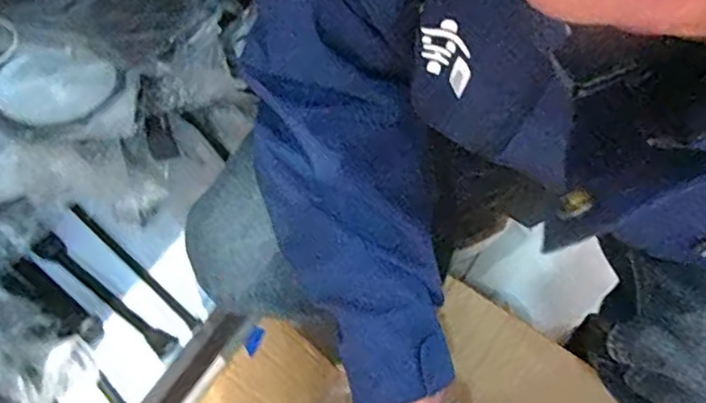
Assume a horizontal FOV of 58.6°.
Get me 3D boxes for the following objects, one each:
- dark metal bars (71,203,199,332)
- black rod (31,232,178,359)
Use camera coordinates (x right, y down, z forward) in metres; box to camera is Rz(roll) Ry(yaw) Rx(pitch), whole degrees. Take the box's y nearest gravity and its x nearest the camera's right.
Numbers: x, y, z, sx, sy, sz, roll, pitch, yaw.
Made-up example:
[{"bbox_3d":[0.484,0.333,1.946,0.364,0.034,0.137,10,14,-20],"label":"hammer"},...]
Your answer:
[{"bbox_3d":[-0.213,0.067,0.622,0.010,0.012,0.172,-47,111,-20],"label":"dark metal bars"},{"bbox_3d":[-0.246,0.095,0.627,0.165,0.019,0.023,44,69,-11],"label":"black rod"}]

